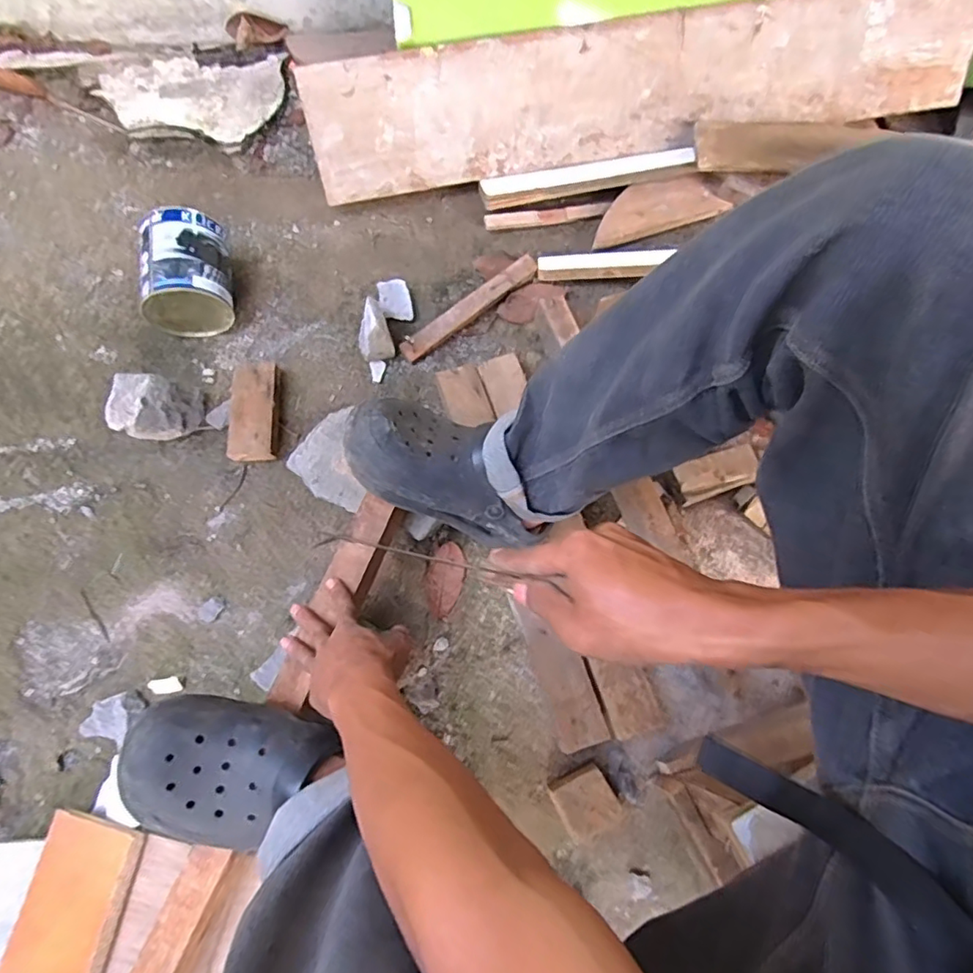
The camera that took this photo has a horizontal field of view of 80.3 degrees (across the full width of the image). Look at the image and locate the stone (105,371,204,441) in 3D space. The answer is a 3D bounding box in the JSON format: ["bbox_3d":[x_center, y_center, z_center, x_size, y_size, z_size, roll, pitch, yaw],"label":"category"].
[{"bbox_3d":[-0.421,-0.096,0.735,0.090,0.104,0.072,-8,76,-7],"label":"stone"}]

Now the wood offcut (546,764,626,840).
[{"bbox_3d":[0.113,0.360,0.665,0.066,0.044,0.065,-27,79,-11],"label":"wood offcut"}]

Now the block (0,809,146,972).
[{"bbox_3d":[-0.422,0.431,0.580,0.116,0.016,0.168,5,69,16],"label":"block"}]

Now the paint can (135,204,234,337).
[{"bbox_3d":[-0.404,-0.289,0.789,0.111,0.113,0.128,-4,76,-6],"label":"paint can"}]

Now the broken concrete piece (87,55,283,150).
[{"bbox_3d":[-0.471,-0.631,0.927,0.267,0.027,0.180,8,74,-2],"label":"broken concrete piece"}]

